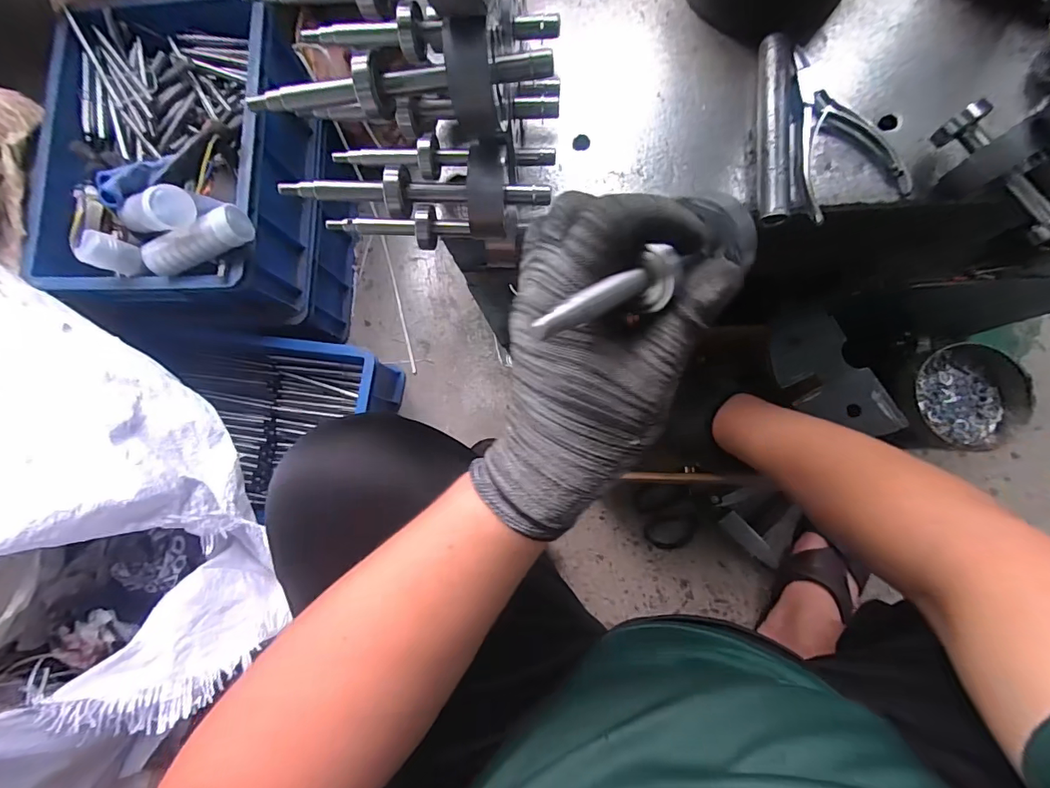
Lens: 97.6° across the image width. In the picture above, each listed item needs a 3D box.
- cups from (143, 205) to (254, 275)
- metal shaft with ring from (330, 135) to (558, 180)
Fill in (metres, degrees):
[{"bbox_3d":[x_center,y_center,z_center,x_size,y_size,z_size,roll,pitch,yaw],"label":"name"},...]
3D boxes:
[{"bbox_3d":[-0.381,-0.174,0.527,0.127,0.038,0.040,-20,82,2],"label":"cups"},{"bbox_3d":[-0.059,-0.169,0.332,0.160,0.020,0.023,2,83,5],"label":"metal shaft with ring"}]

